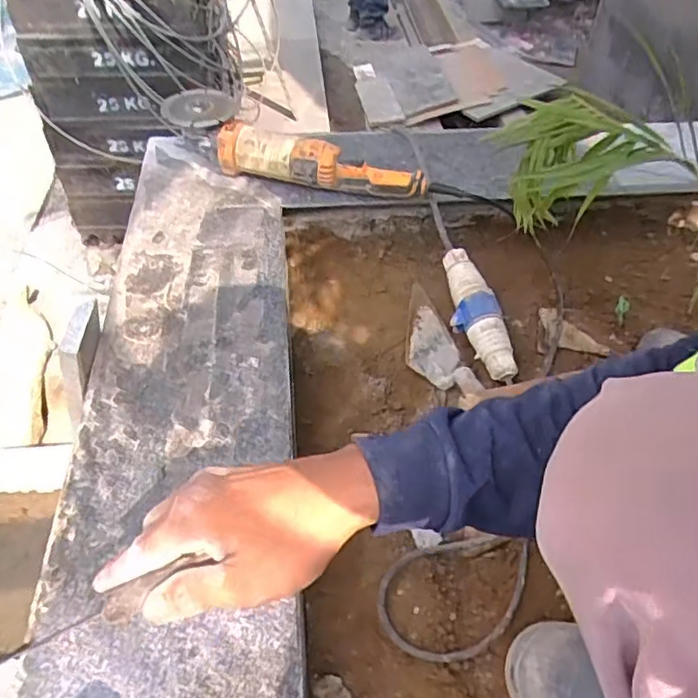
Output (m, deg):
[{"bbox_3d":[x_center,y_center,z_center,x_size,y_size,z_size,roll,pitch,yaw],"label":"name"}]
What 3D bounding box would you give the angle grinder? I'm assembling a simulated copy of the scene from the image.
[{"bbox_3d":[-0.082,-0.287,0.897,0.407,0.091,0.090,17,50,14],"label":"angle grinder"}]

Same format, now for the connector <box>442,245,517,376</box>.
[{"bbox_3d":[0.168,-0.046,0.808,0.055,0.059,0.185,-6,48,-6],"label":"connector"}]

